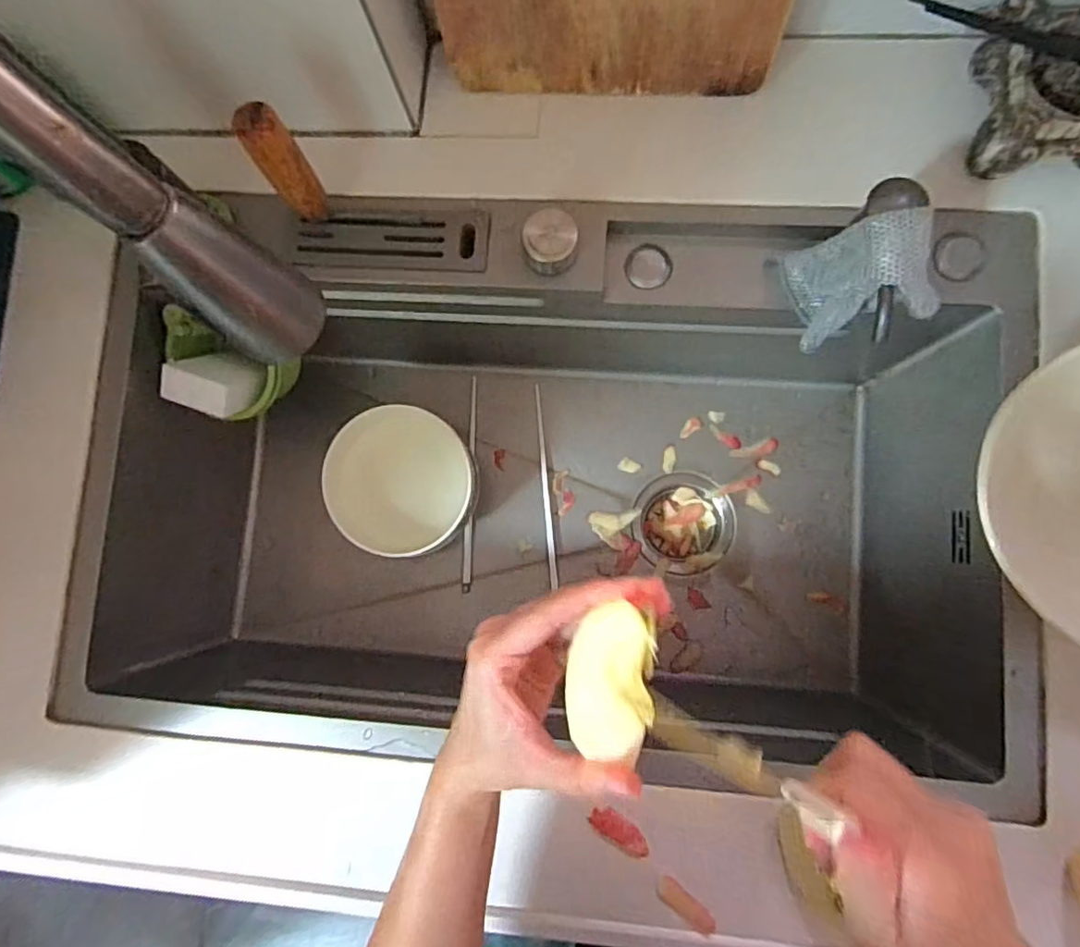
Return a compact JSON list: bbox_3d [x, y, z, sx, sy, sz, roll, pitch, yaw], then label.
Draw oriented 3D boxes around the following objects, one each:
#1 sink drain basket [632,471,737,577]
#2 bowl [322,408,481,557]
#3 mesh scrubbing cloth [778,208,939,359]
[{"bbox_3d":[0.160,0.056,0.683,0.107,0.041,0.110,0,84,4],"label":"sink drain basket"},{"bbox_3d":[-0.141,0.010,0.638,0.137,0.088,0.148,0,84,4],"label":"bowl"},{"bbox_3d":[0.235,-0.144,0.438,0.068,0.122,0.092,-12,83,3],"label":"mesh scrubbing cloth"}]

